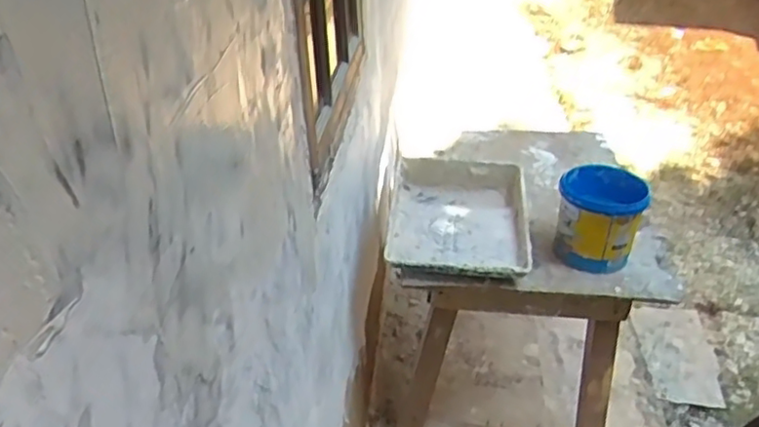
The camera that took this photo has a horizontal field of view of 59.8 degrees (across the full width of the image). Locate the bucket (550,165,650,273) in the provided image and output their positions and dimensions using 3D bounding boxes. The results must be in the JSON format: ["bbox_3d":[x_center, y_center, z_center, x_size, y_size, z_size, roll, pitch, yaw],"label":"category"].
[{"bbox_3d":[0.439,0.009,1.314,0.166,0.140,0.177,7,35,13],"label":"bucket"}]

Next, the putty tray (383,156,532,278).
[{"bbox_3d":[0.165,0.013,1.386,0.283,0.094,0.358,4,34,9],"label":"putty tray"}]

